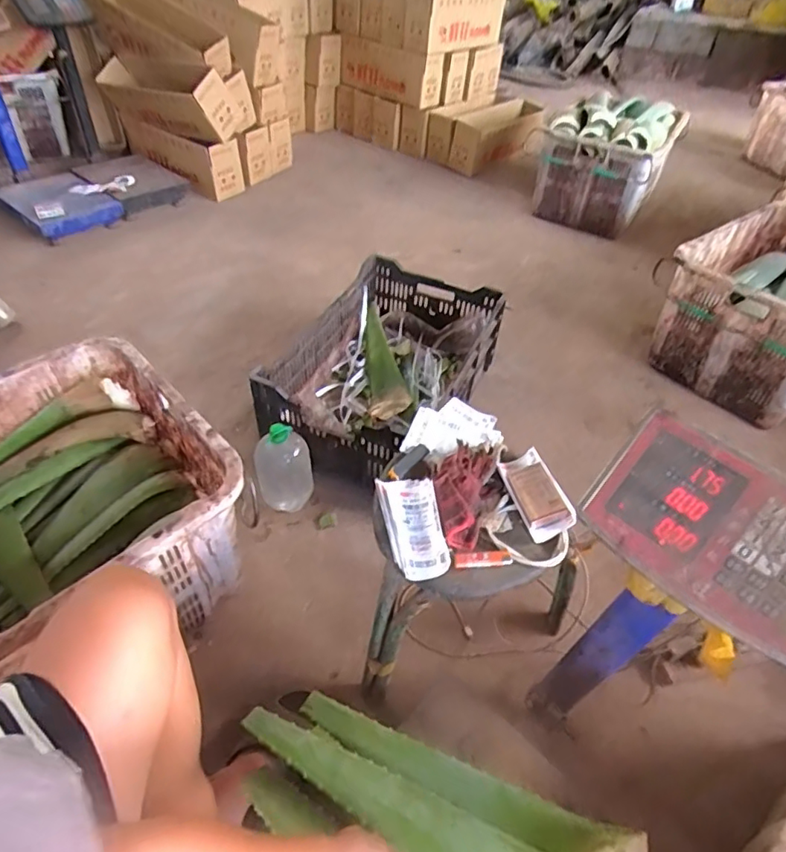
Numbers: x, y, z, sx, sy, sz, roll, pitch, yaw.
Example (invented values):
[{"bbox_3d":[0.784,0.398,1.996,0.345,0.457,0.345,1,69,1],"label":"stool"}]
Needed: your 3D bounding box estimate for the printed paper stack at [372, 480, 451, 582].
[{"bbox_3d":[0.028,0.140,0.788,0.079,0.033,0.156,-7,45,-10],"label":"printed paper stack"}]

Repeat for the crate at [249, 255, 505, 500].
[{"bbox_3d":[-0.009,-0.135,1.392,0.397,0.225,0.619,19,47,16],"label":"crate"}]

